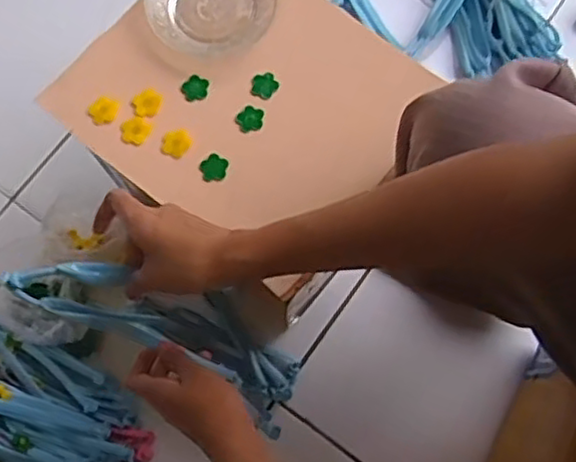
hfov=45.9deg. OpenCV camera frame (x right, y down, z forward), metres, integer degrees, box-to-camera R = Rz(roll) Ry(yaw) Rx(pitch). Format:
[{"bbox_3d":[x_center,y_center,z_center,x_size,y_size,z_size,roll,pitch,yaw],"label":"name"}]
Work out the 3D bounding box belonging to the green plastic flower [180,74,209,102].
[{"bbox_3d":[-0.081,-0.126,0.598,0.025,0.004,0.023,0,76,0],"label":"green plastic flower"}]

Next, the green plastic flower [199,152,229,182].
[{"bbox_3d":[-0.064,-0.054,0.581,0.023,0.004,0.025,0,76,0],"label":"green plastic flower"}]

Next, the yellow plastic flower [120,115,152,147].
[{"bbox_3d":[-0.134,-0.087,0.594,0.028,0.004,0.025,28,77,7],"label":"yellow plastic flower"}]

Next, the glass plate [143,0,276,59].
[{"bbox_3d":[-0.071,-0.209,0.607,0.108,0.031,0.106,0,76,0],"label":"glass plate"}]

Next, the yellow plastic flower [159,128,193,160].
[{"bbox_3d":[-0.098,-0.077,0.597,0.025,0.004,0.027,0,76,0],"label":"yellow plastic flower"}]

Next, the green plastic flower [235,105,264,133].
[{"bbox_3d":[-0.033,-0.098,0.593,0.024,0.004,0.023,0,76,0],"label":"green plastic flower"}]

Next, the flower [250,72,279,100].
[{"bbox_3d":[-0.021,-0.128,0.599,0.024,0.004,0.022,0,76,0],"label":"flower"}]

